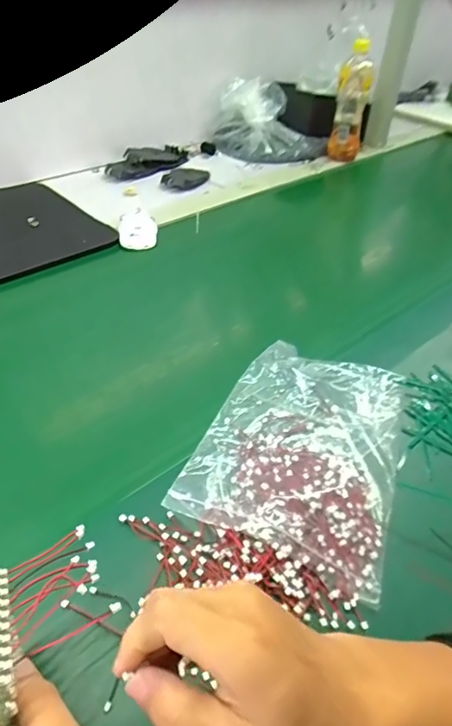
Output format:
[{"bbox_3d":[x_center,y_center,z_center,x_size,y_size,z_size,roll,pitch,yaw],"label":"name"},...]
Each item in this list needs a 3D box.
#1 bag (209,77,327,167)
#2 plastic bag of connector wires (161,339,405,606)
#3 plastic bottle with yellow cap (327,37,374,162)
[{"bbox_3d":[0.095,-0.514,1.031,0.241,0.120,0.153,10,42,7],"label":"bag"},{"bbox_3d":[0.073,0.067,0.441,0.163,0.028,0.231,16,43,15],"label":"plastic bag of connector wires"},{"bbox_3d":[0.257,-0.530,0.988,0.066,0.201,0.065,14,43,11],"label":"plastic bottle with yellow cap"}]

